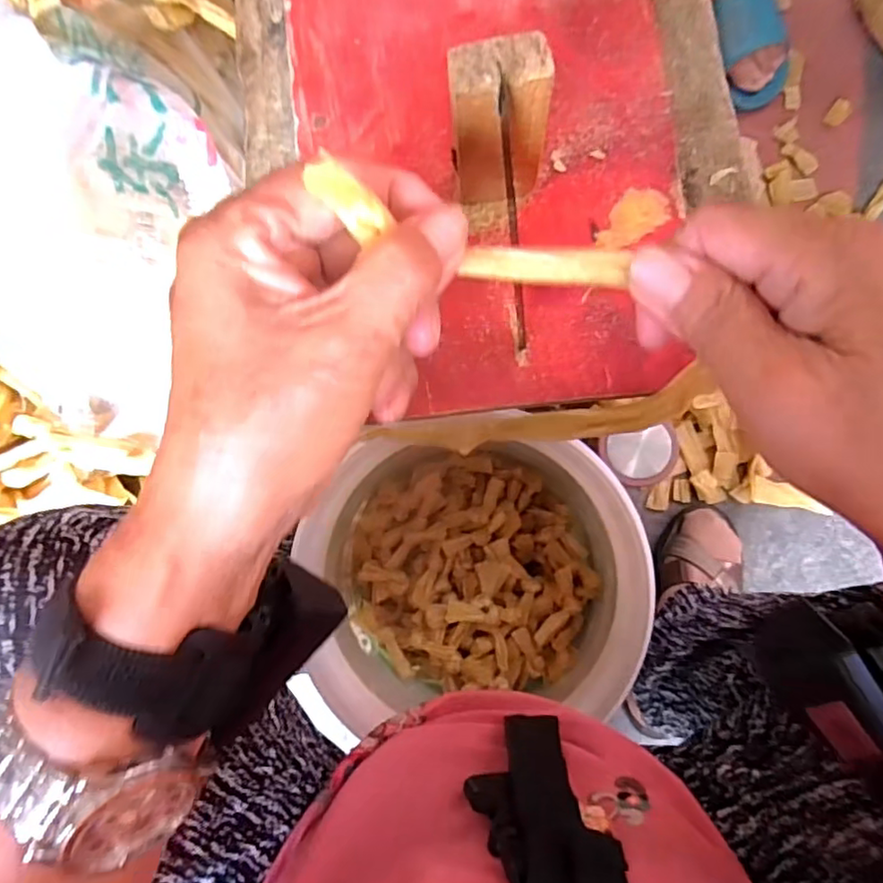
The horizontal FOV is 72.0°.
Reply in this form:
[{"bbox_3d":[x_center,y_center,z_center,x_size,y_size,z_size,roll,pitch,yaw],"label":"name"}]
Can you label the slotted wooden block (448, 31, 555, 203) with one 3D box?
[{"bbox_3d":[0.022,-0.118,0.234,0.034,0.071,0.019,-1,80,2],"label":"slotted wooden block"}]

